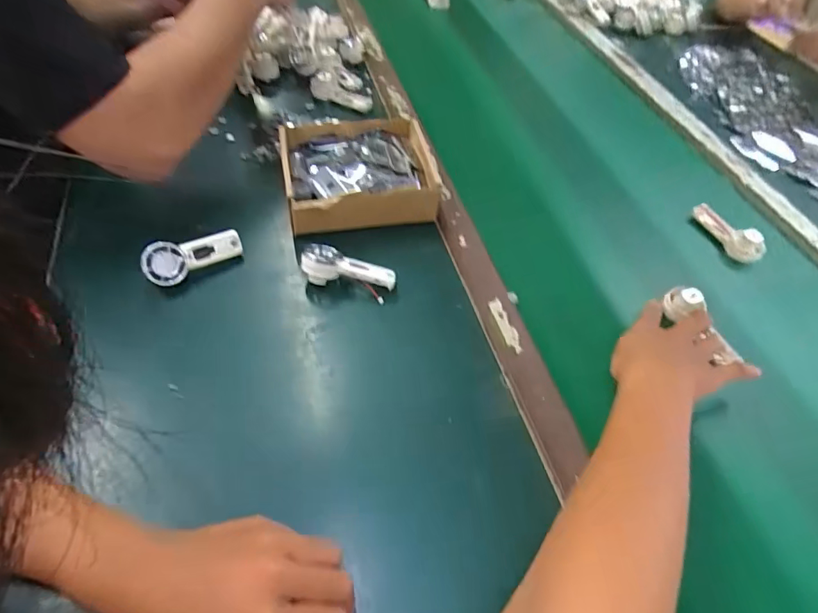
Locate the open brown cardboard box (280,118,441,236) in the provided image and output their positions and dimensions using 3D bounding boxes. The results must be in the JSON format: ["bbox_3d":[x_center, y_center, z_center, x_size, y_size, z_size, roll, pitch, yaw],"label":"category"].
[{"bbox_3d":[-0.059,-0.154,0.585,0.171,0.059,0.156,-8,52,-11],"label":"open brown cardboard box"}]

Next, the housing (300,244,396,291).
[{"bbox_3d":[-0.059,-0.034,0.495,0.088,0.039,0.037,13,51,6],"label":"housing"}]

